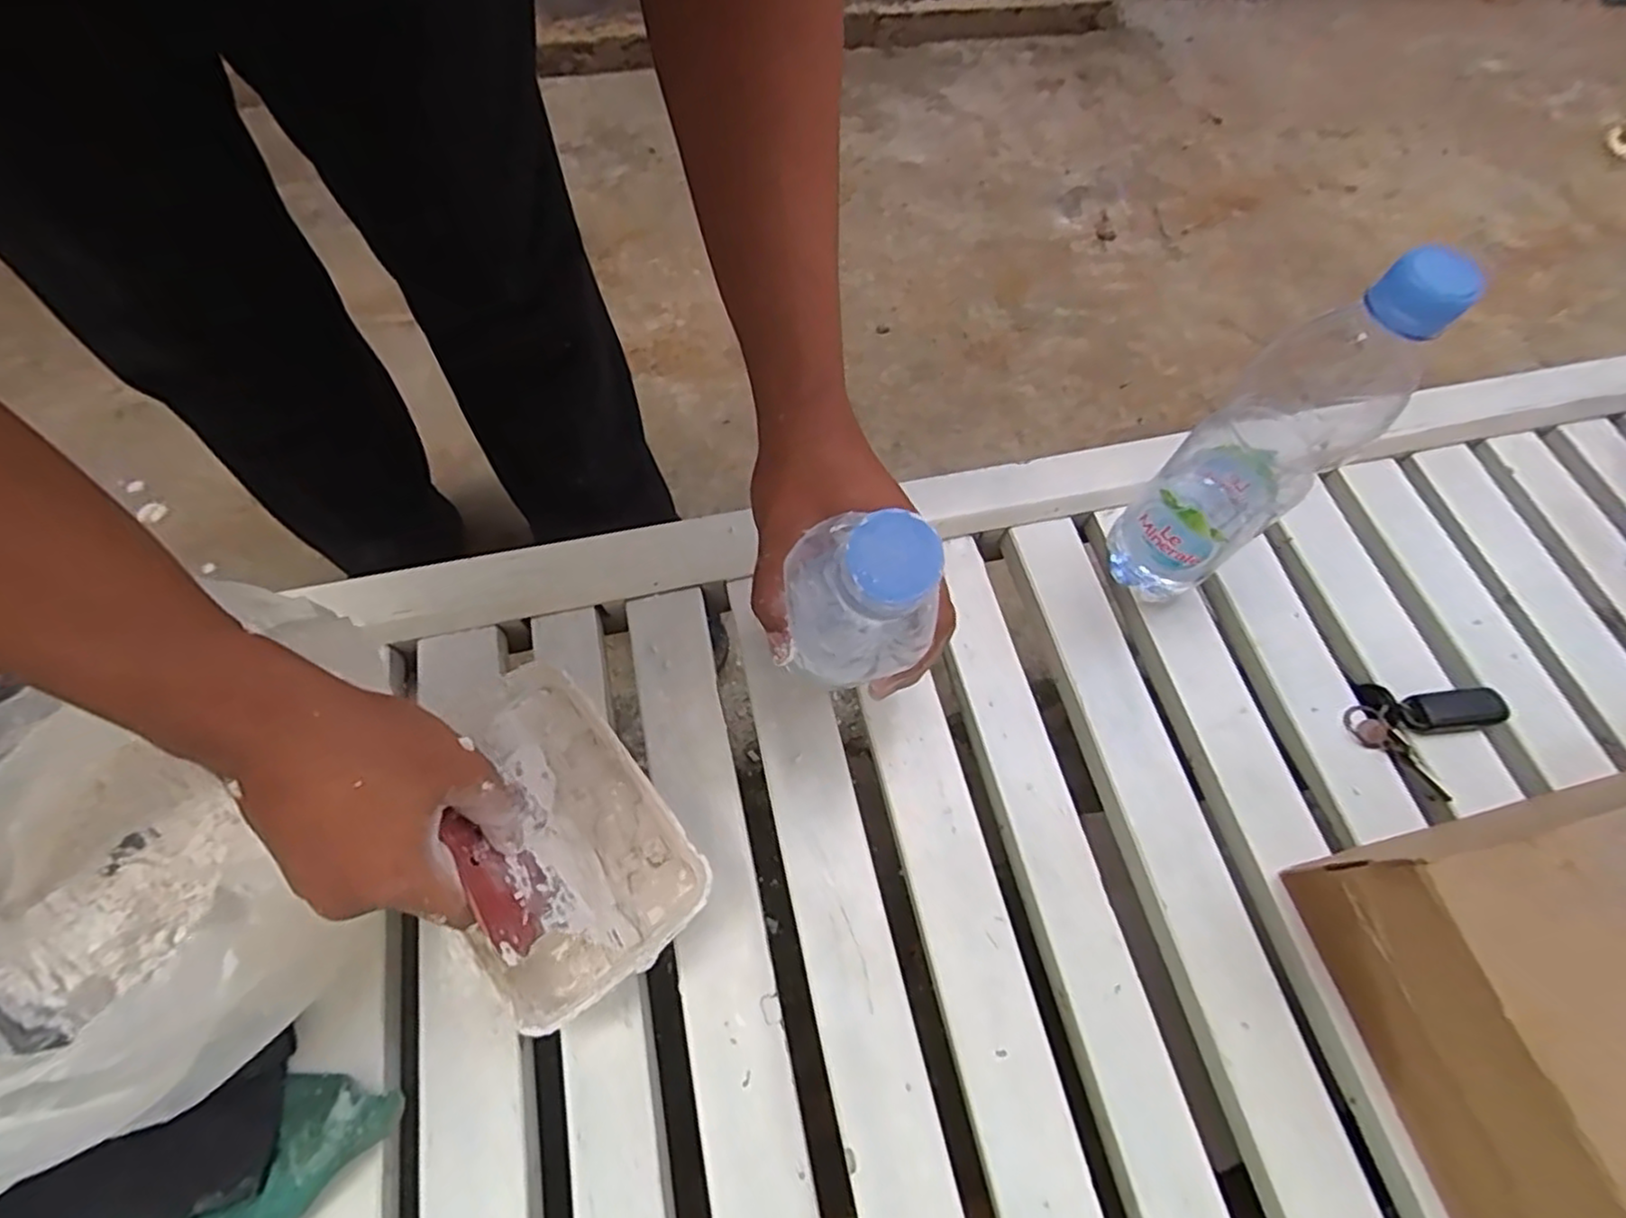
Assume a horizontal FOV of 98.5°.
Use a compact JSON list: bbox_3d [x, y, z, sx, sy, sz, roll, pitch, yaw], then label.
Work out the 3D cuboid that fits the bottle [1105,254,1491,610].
[{"bbox_3d":[0.237,-0.081,0.378,0.067,0.247,0.062,-36,71,-18],"label":"bottle"}]

